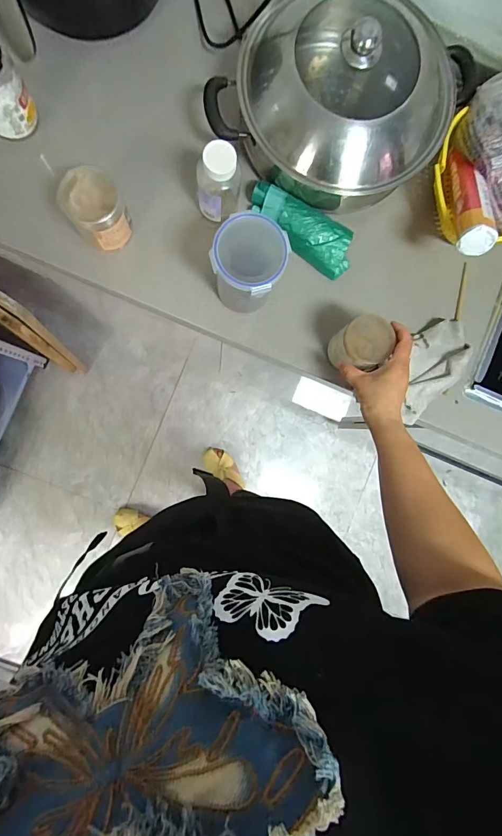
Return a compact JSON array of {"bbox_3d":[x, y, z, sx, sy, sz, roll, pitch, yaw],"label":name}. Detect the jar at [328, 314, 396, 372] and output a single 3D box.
[{"bbox_3d":[0.167,-0.115,0.597,0.073,0.076,0.075,0,91,0],"label":"jar"}]

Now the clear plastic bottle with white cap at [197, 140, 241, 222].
[{"bbox_3d":[-0.048,-0.343,0.575,0.061,0.118,0.052,-45,91,1],"label":"clear plastic bottle with white cap"}]

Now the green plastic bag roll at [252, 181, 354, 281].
[{"bbox_3d":[0.085,-0.307,0.627,0.183,0.043,0.066,39,91,-1],"label":"green plastic bag roll"}]

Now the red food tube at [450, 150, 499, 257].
[{"bbox_3d":[0.324,-0.322,0.574,0.048,0.040,0.186,5,65,0],"label":"red food tube"}]

